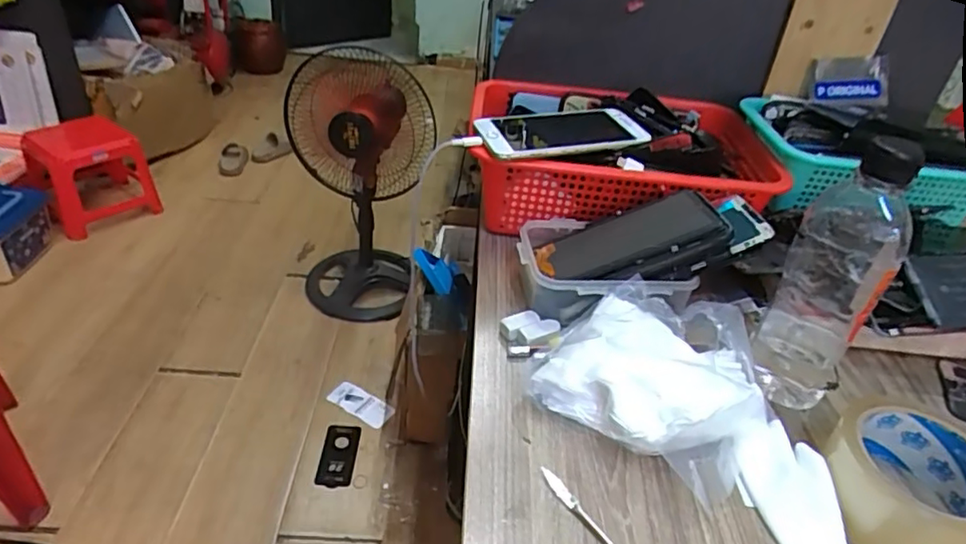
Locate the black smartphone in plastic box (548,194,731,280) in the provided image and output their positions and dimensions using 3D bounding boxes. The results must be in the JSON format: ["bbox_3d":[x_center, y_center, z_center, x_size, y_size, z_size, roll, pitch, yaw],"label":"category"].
[{"bbox_3d":[0.122,-0.027,0.499,0.133,0.015,0.075,-23,31,5],"label":"black smartphone in plastic box"}]

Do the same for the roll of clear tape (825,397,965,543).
[{"bbox_3d":[0.263,0.129,0.365,0.089,0.050,0.088,5,35,-4],"label":"roll of clear tape"}]

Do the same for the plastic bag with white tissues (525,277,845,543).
[{"bbox_3d":[0.151,0.083,0.412,0.215,0.058,0.135,28,40,26],"label":"plastic bag with white tissues"}]

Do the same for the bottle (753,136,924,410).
[{"bbox_3d":[0.236,0.004,0.408,0.057,0.187,0.053,28,40,26],"label":"bottle"}]

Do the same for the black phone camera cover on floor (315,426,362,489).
[{"bbox_3d":[-0.299,0.380,1.256,0.073,0.016,0.149,5,35,-3],"label":"black phone camera cover on floor"}]

